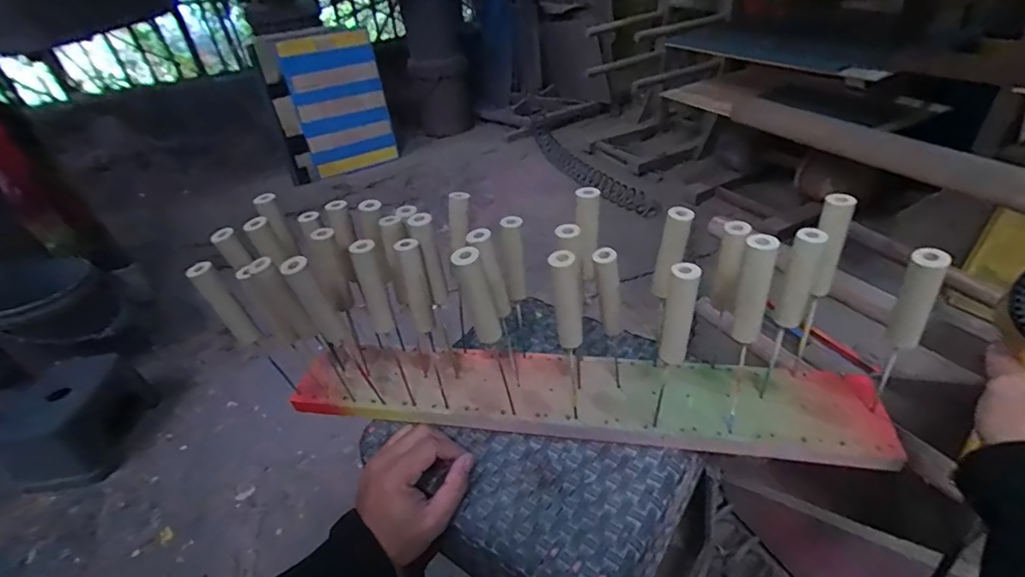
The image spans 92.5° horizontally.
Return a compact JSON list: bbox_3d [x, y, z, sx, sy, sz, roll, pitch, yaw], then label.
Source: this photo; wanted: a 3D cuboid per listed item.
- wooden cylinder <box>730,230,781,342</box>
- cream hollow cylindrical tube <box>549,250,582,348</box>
[{"bbox_3d":[0.167,0.001,0.341,0.018,0.080,0.020,13,42,25],"label":"wooden cylinder"},{"bbox_3d":[0.040,0.009,0.362,0.018,0.081,0.016,-1,38,8],"label":"cream hollow cylindrical tube"}]

